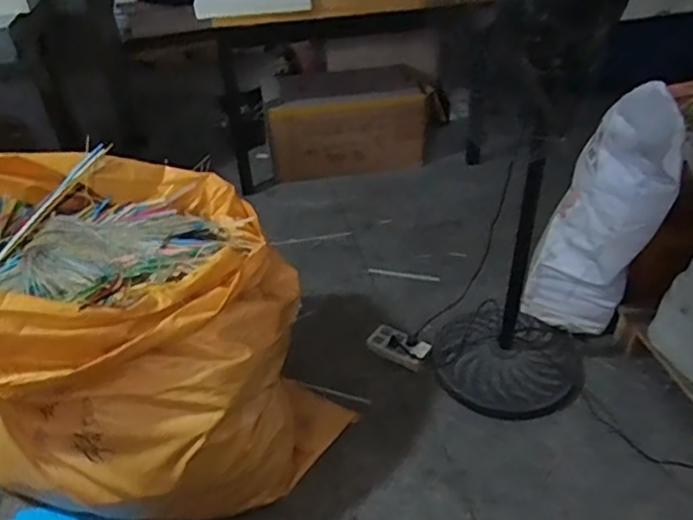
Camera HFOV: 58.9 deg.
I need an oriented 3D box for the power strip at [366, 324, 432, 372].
[{"bbox_3d":[0.155,0.251,1.827,0.184,0.039,0.103,21,43,29],"label":"power strip"}]

